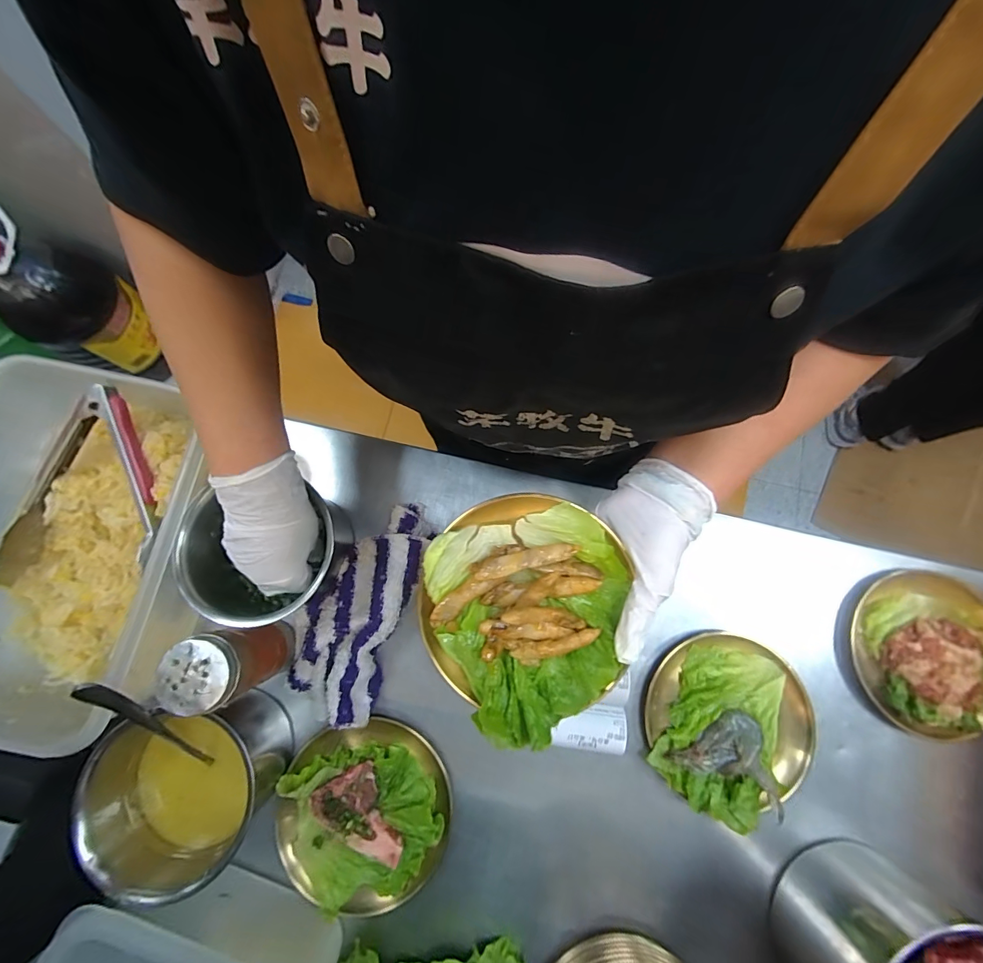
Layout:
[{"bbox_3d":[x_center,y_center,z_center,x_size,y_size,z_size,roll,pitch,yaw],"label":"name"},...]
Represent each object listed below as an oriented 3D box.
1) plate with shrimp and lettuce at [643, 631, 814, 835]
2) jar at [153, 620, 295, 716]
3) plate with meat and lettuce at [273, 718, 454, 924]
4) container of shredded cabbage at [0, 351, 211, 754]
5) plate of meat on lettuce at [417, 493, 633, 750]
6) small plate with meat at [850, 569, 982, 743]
[{"bbox_3d":[0.237,0.241,0.418,0.148,0.031,0.161,0,79,0],"label":"plate with shrimp and lettuce"},{"bbox_3d":[-0.227,0.159,0.376,0.055,0.120,0.055,0,79,0],"label":"jar"},{"bbox_3d":[-0.122,0.318,0.401,0.156,0.032,0.164,0,79,0],"label":"plate with meat and lettuce"},{"bbox_3d":[-0.393,0.052,0.393,0.240,0.097,0.313,11,79,2],"label":"container of shredded cabbage"},{"bbox_3d":[0.022,0.096,0.310,0.147,0.033,0.168,8,79,1],"label":"plate of meat on lettuce"},{"bbox_3d":[0.460,0.178,0.430,0.156,0.033,0.164,16,79,3],"label":"small plate with meat"}]

